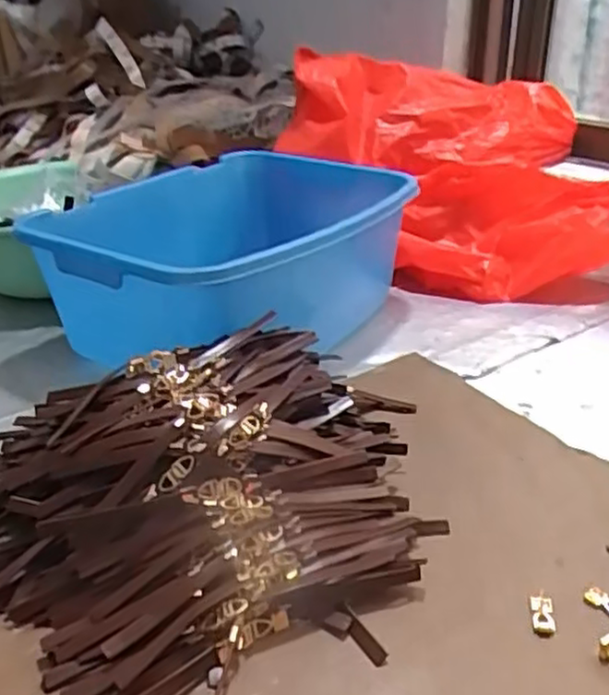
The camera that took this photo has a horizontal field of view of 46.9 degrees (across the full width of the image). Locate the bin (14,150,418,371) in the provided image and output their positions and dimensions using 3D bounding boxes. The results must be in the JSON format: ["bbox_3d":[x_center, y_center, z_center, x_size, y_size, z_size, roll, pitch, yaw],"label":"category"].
[{"bbox_3d":[-0.081,-0.086,0.746,0.306,0.150,0.398,15,33,29],"label":"bin"}]

